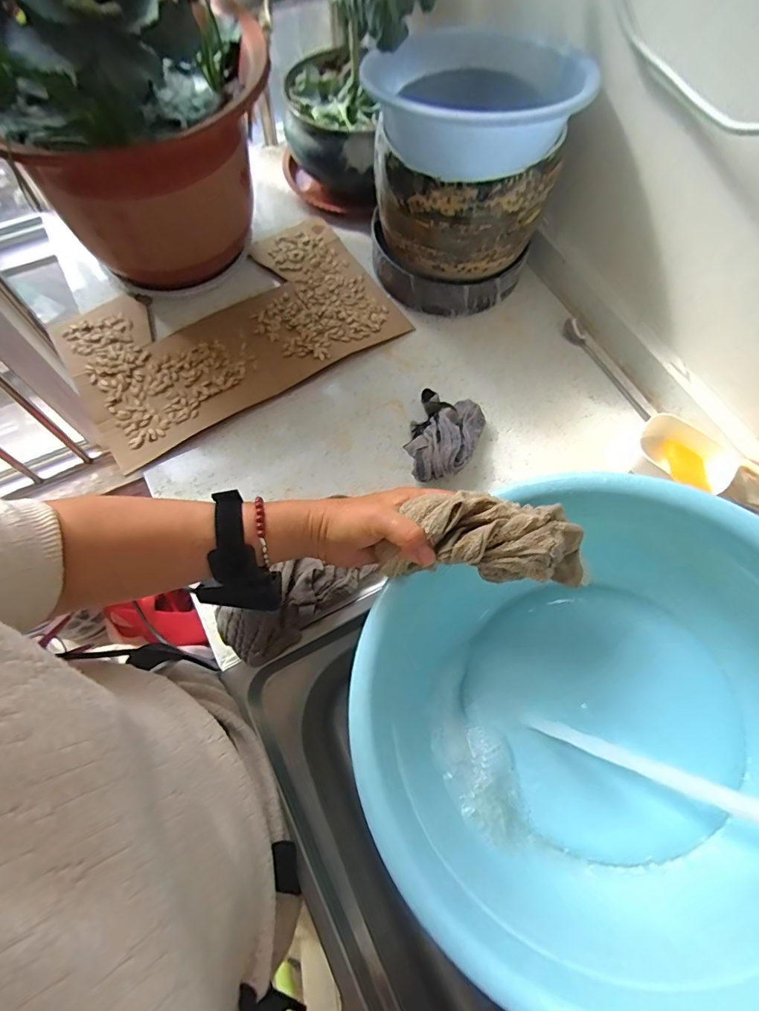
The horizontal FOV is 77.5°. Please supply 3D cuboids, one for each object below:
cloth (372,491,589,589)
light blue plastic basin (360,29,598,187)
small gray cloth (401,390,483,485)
[{"bbox_3d":[0.080,0.029,0.372,0.157,0.066,0.054,6,68,1],"label":"cloth"},{"bbox_3d":[0.110,-0.438,0.511,0.236,0.082,0.203,-31,72,-13],"label":"light blue plastic basin"},{"bbox_3d":[0.070,-0.075,0.547,0.079,0.052,0.119,22,69,8],"label":"small gray cloth"}]

